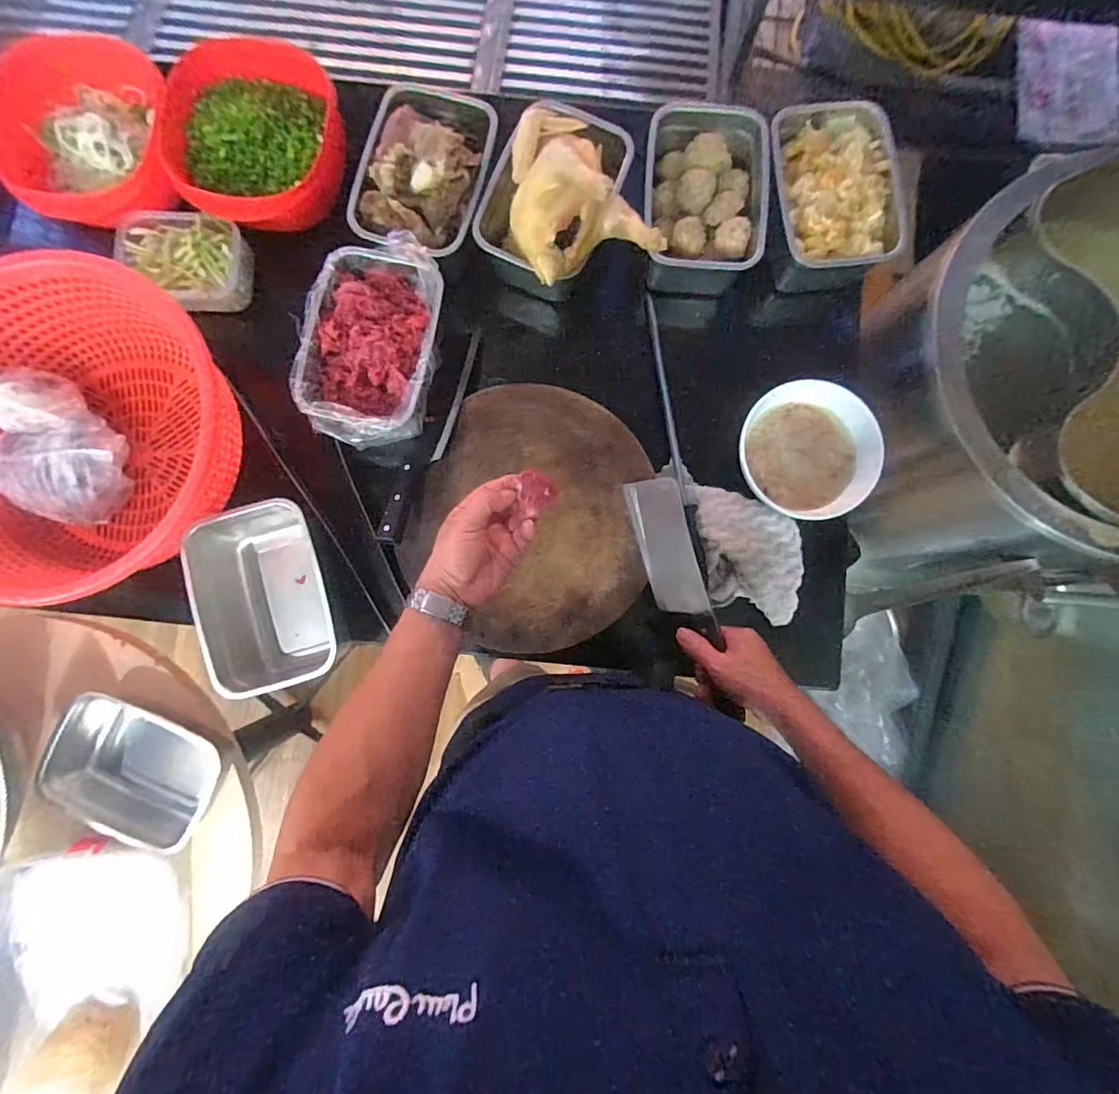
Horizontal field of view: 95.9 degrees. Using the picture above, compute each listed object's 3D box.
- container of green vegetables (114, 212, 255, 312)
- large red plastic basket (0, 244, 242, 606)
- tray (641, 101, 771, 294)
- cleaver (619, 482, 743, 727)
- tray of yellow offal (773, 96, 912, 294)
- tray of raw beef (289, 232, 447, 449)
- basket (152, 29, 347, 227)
[{"bbox_3d":[-0.493,-0.375,0.666,0.152,0.054,0.113,8,86,0],"label":"container of green vegetables"},{"bbox_3d":[-0.568,-0.130,0.626,0.367,0.164,0.370,0,86,0],"label":"large red plastic basket"},{"bbox_3d":[0.185,-0.447,0.663,0.150,0.078,0.220,1,86,0],"label":"tray"},{"bbox_3d":[0.146,0.054,0.597,0.024,0.075,0.283,-8,78,-44],"label":"cleaver"},{"bbox_3d":[0.346,-0.453,0.660,0.152,0.075,0.216,-9,86,-1],"label":"tray of yellow offal"},{"bbox_3d":[-0.232,-0.250,0.621,0.161,0.057,0.238,7,86,0],"label":"tray of raw beef"},{"bbox_3d":[-0.395,-0.534,0.658,0.209,0.069,0.227,0,86,0],"label":"basket"}]

